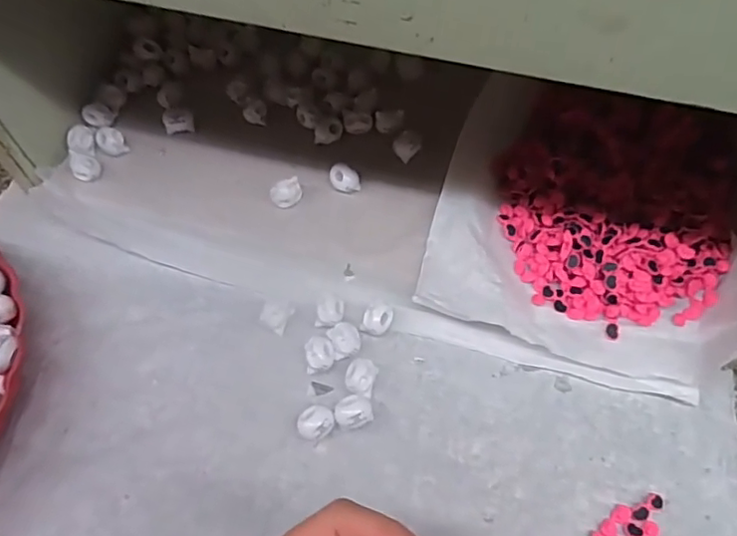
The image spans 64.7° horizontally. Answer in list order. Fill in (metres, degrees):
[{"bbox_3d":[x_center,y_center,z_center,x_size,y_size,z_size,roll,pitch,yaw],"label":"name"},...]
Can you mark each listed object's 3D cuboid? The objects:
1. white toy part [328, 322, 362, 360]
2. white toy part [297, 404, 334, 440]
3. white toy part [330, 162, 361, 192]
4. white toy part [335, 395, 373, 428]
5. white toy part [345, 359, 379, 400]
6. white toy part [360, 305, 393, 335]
[{"bbox_3d":[-0.017,0.052,0.428,0.022,0.015,0.026,-17,64,-9],"label":"white toy part"},{"bbox_3d":[-0.036,0.106,0.398,0.024,0.016,0.021,-33,67,-16],"label":"white toy part"},{"bbox_3d":[-0.019,-0.072,0.483,0.024,0.021,0.021,-6,62,-3],"label":"white toy part"},{"bbox_3d":[-0.011,0.100,0.403,0.024,0.017,0.022,0,62,0],"label":"white toy part"},{"bbox_3d":[-0.005,0.079,0.416,0.021,0.018,0.026,11,63,6],"label":"white toy part"},{"bbox_3d":[0.006,0.039,0.434,0.021,0.014,0.021,11,63,6],"label":"white toy part"}]

